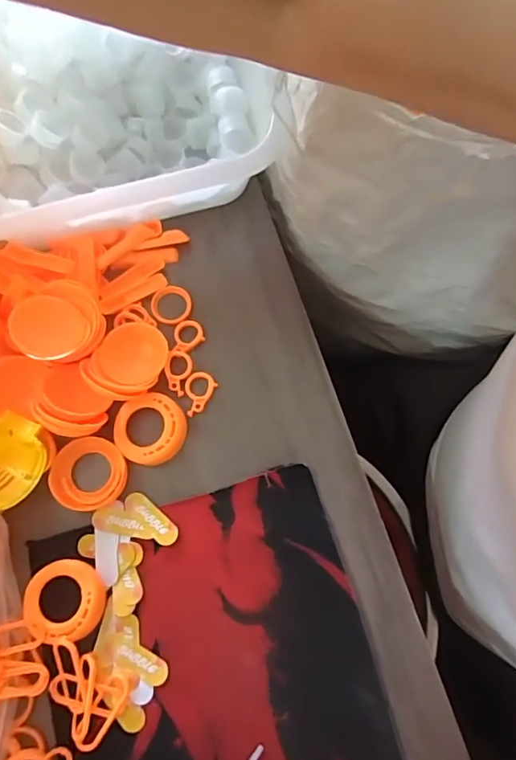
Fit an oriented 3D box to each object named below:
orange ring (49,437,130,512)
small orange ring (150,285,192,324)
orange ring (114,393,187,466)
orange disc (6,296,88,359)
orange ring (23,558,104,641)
[{"bbox_3d":[-0.133,0.073,0.399,0.056,0.012,0.055,0,74,1],"label":"orange ring"},{"bbox_3d":[-0.075,-0.066,0.443,0.035,0.004,0.035,0,74,1],"label":"small orange ring"},{"bbox_3d":[-0.086,0.039,0.405,0.056,0.012,0.055,4,75,2],"label":"orange ring"},{"bbox_3d":[-0.163,-0.041,0.395,0.053,0.004,0.052,6,72,-19],"label":"orange disc"},{"bbox_3d":[-0.140,0.160,0.370,0.055,0.013,0.053,0,74,1],"label":"orange ring"}]

